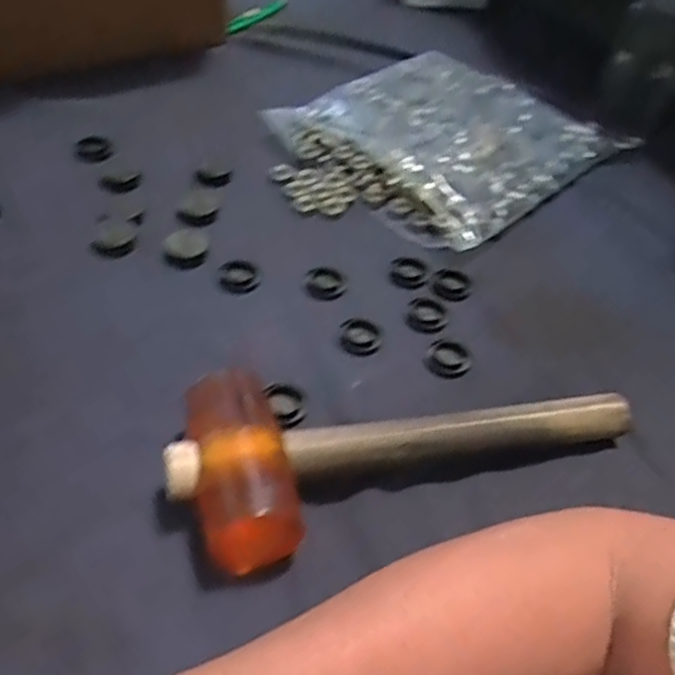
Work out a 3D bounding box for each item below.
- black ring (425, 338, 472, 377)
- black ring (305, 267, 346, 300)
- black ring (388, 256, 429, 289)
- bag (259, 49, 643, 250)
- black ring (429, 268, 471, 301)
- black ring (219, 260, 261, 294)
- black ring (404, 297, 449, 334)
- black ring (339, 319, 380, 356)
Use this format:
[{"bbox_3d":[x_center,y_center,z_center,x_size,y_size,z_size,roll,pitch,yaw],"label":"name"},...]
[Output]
[{"bbox_3d":[0.082,0.016,0.533,0.032,0.009,0.031,25,47,12],"label":"black ring"},{"bbox_3d":[-0.009,-0.044,0.577,0.033,0.007,0.032,6,46,-6],"label":"black ring"},{"bbox_3d":[0.059,-0.054,0.594,0.030,0.007,0.037,14,46,2],"label":"black ring"},{"bbox_3d":[0.095,-0.200,0.706,0.244,0.035,0.306,39,51,23],"label":"bag"},{"bbox_3d":[0.092,-0.044,0.586,0.033,0.008,0.033,6,46,-6],"label":"black ring"},{"bbox_3d":[-0.077,-0.048,0.569,0.031,0.008,0.031,6,46,-6],"label":"black ring"},{"bbox_3d":[0.070,-0.018,0.563,0.032,0.004,0.039,16,46,4],"label":"black ring"},{"bbox_3d":[0.017,-0.002,0.538,0.030,0.010,0.034,13,46,0],"label":"black ring"}]

